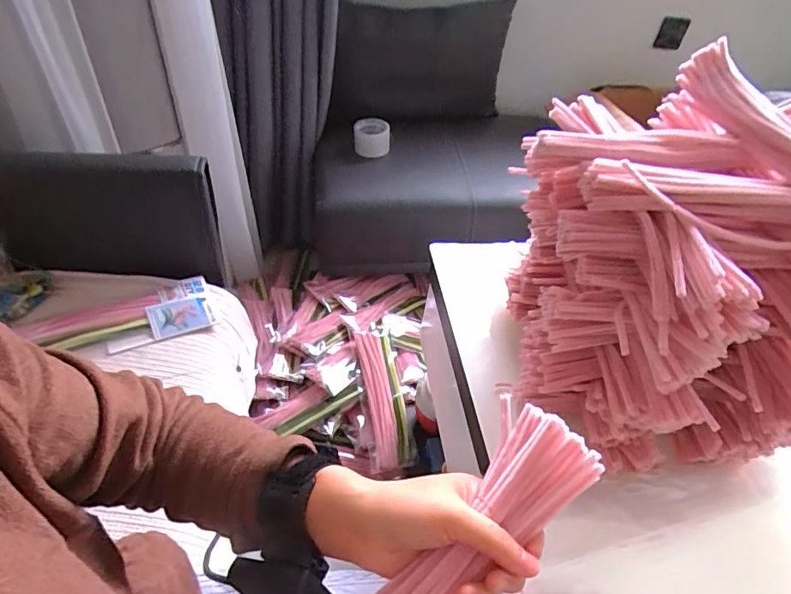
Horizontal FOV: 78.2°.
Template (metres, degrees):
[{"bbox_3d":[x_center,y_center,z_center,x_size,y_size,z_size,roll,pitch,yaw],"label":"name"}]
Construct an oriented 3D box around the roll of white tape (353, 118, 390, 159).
[{"bbox_3d":[-0.061,-0.413,1.258,0.090,0.074,0.070,2,45,-5],"label":"roll of white tape"}]

